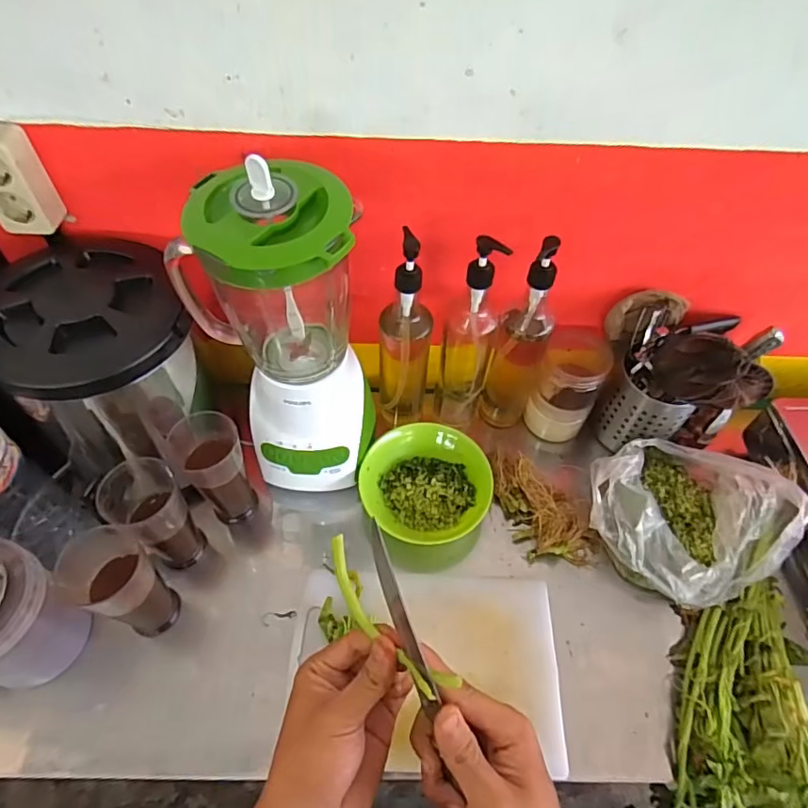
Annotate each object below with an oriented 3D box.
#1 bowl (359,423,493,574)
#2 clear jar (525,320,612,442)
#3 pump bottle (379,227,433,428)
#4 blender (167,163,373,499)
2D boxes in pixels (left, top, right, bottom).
[{"bbox_3d":[0.028,0.120,0.694,0.165,0.074,0.170,3,54,0],"label":"bowl"},{"bbox_3d":[0.235,-0.027,0.769,0.088,0.158,0.087,1,54,-1],"label":"clear jar"},{"bbox_3d":[0.002,-0.077,0.693,0.064,0.317,0.059,13,55,7],"label":"pump bottle"},{"bbox_3d":[-0.126,-0.057,0.601,0.175,0.374,0.161,-20,57,-16],"label":"blender"}]

